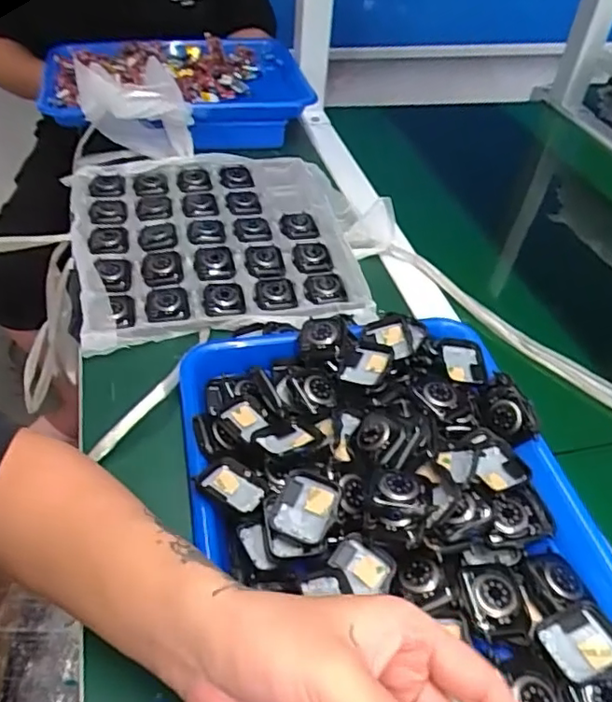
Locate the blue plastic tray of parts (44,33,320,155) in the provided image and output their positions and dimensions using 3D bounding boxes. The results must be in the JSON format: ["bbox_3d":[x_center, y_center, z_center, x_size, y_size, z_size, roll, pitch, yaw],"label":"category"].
[{"bbox_3d":[-0.182,-0.389,0.865,0.357,0.076,0.296,-6,45,-10],"label":"blue plastic tray of parts"}]

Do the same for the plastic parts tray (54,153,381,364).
[{"bbox_3d":[-0.102,-0.124,0.642,0.289,0.020,0.328,-5,45,-9],"label":"plastic parts tray"}]

